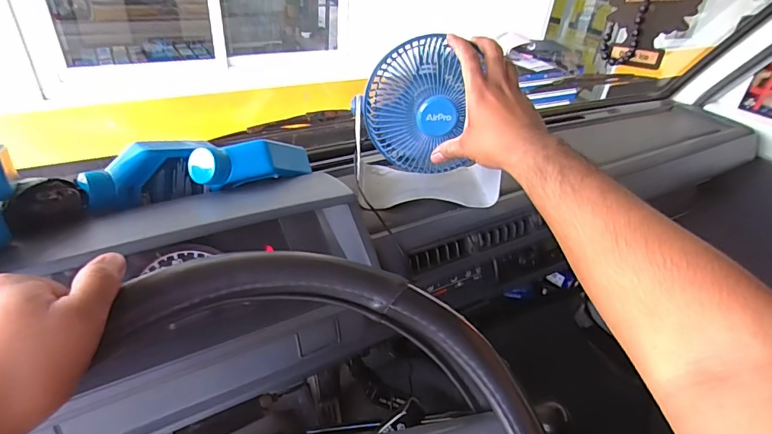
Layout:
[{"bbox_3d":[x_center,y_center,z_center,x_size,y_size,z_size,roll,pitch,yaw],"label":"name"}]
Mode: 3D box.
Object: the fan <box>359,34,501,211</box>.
[{"bbox_3d":[0.056,-0.108,0.575,0.186,0.168,0.117,-1,35,-10],"label":"fan"}]

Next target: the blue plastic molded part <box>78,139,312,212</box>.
[{"bbox_3d":[-0.203,-0.057,0.503,0.243,0.059,0.077,-9,38,-20],"label":"blue plastic molded part"}]

